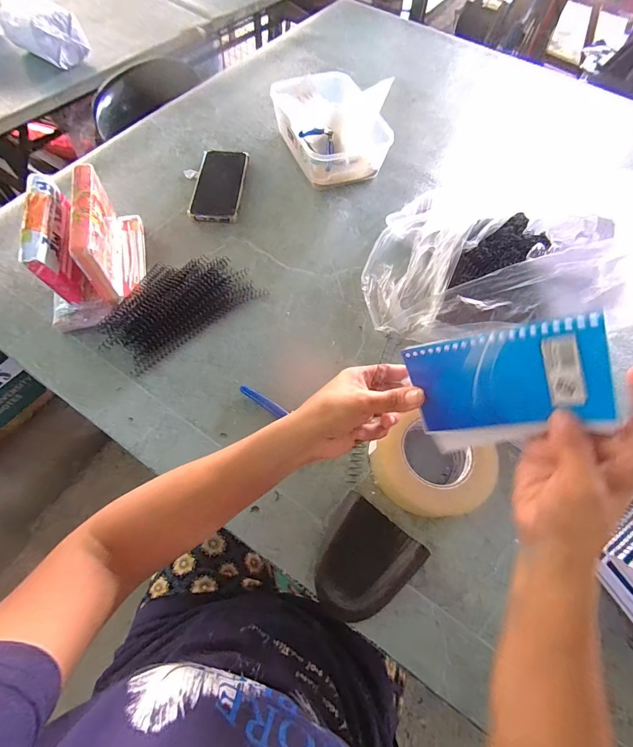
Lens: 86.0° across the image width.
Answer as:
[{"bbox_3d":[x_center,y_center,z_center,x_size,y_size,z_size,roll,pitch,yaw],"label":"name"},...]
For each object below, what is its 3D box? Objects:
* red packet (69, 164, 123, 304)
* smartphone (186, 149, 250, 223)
[{"bbox_3d":[-0.296,-0.186,0.466,0.028,0.105,0.157,-13,66,-8],"label":"red packet"},{"bbox_3d":[-0.170,-0.330,0.595,0.084,0.012,0.171,3,65,-1],"label":"smartphone"}]

